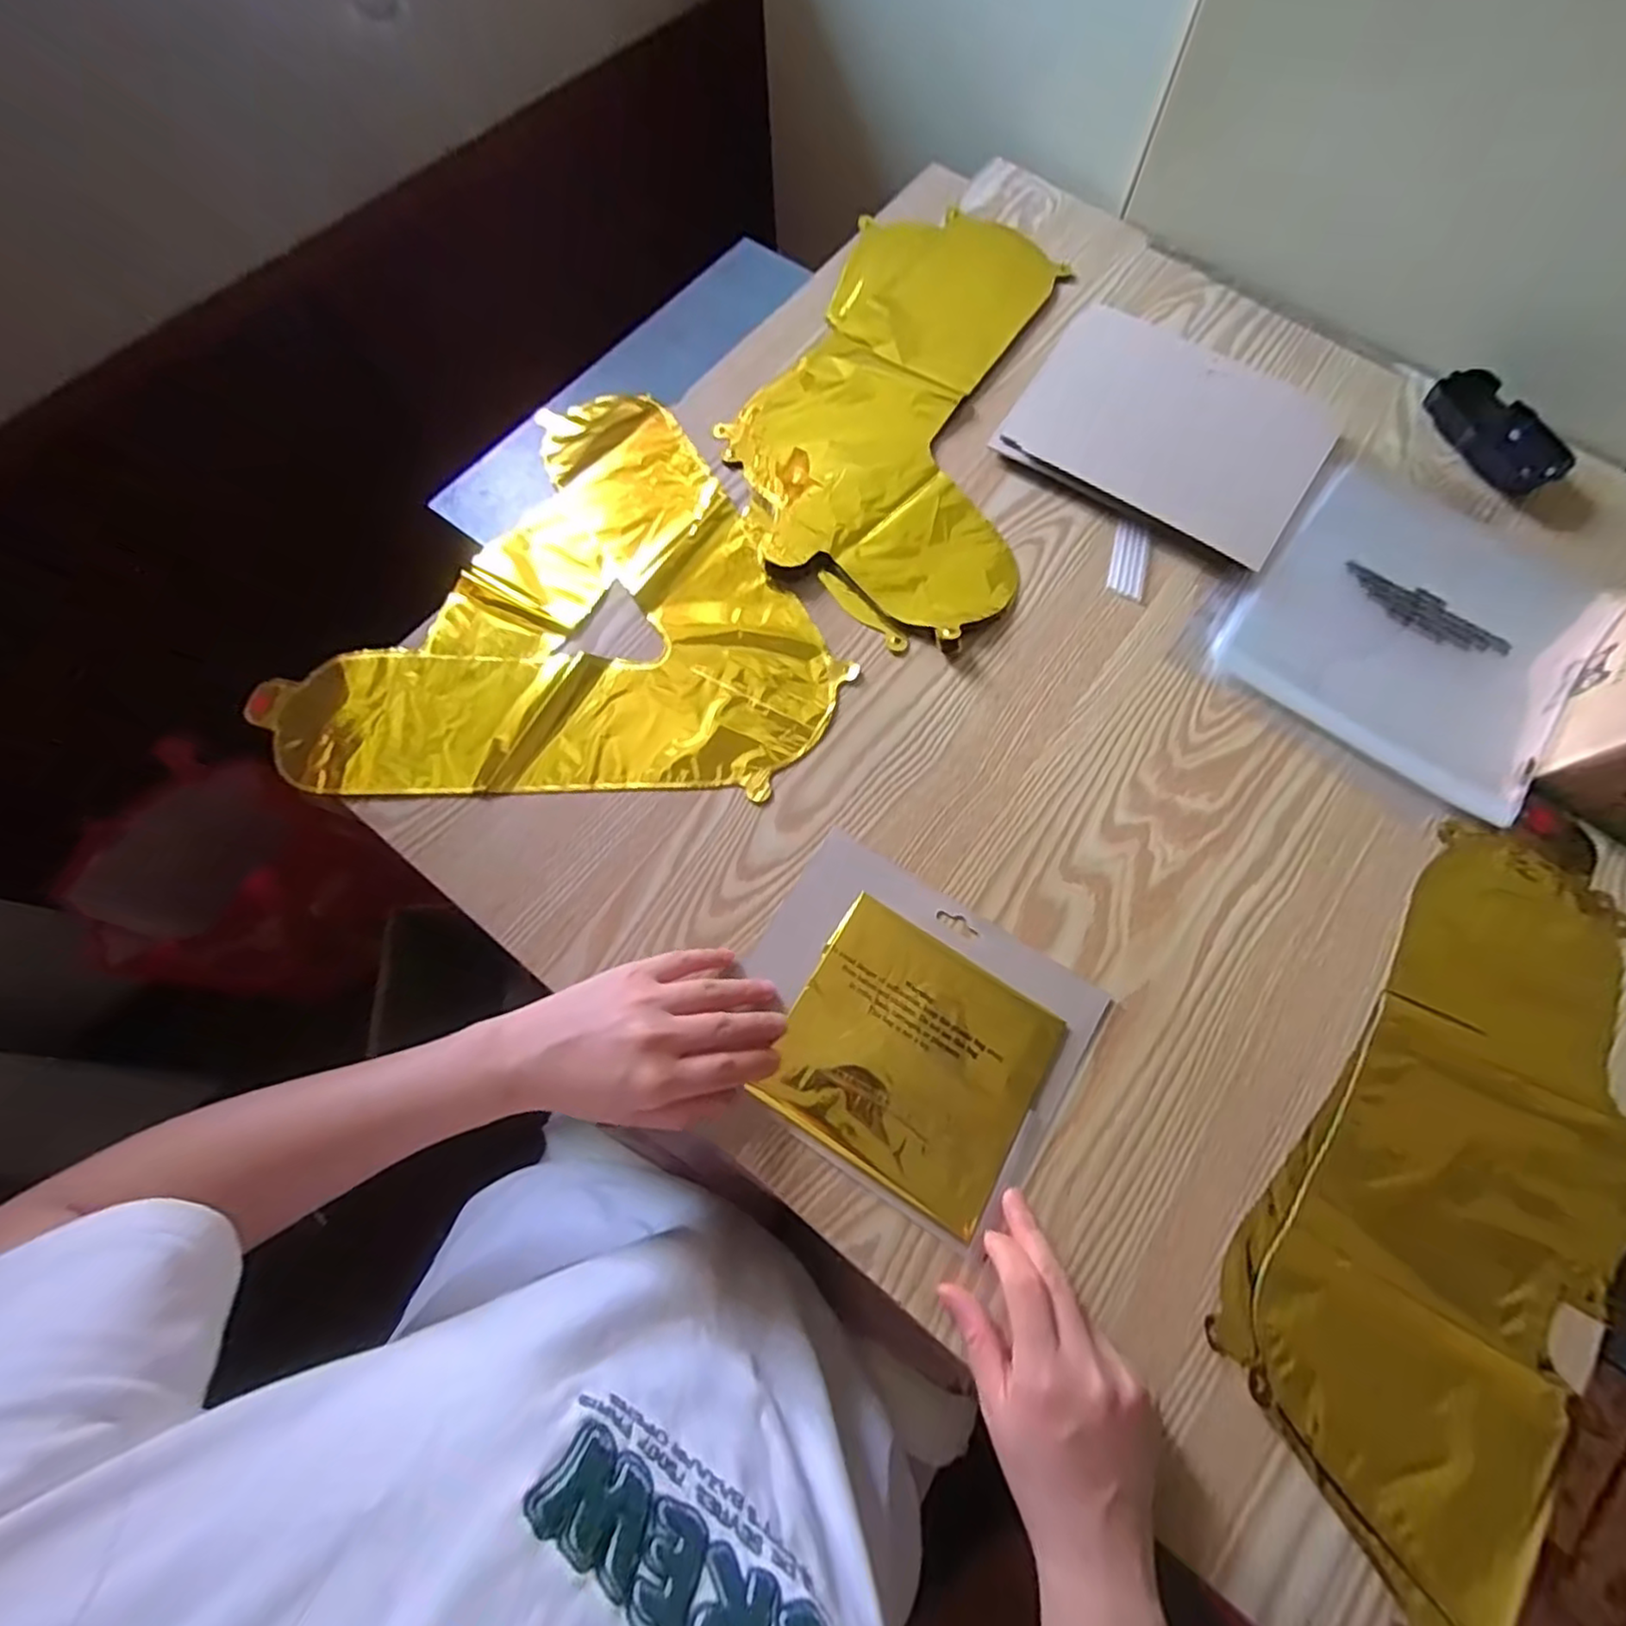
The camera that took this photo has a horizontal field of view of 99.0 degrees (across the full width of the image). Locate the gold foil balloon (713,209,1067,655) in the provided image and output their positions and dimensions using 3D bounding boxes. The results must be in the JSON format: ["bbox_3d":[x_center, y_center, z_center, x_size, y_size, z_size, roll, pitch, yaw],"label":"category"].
[{"bbox_3d":[0.065,-0.330,0.553,0.220,0.011,0.416,13,71,5],"label":"gold foil balloon"}]

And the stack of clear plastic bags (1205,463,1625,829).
[{"bbox_3d":[0.423,-0.140,0.487,0.204,0.012,0.238,35,75,12],"label":"stack of clear plastic bags"}]

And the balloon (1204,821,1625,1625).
[{"bbox_3d":[0.364,0.200,0.368,0.185,0.014,0.383,36,75,12],"label":"balloon"}]

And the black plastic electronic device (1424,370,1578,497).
[{"bbox_3d":[0.523,-0.291,0.535,0.049,0.030,0.108,-32,74,-10],"label":"black plastic electronic device"}]

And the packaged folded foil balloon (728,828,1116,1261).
[{"bbox_3d":[0.053,0.124,0.406,0.194,0.007,0.161,32,74,11],"label":"packaged folded foil balloon"}]

